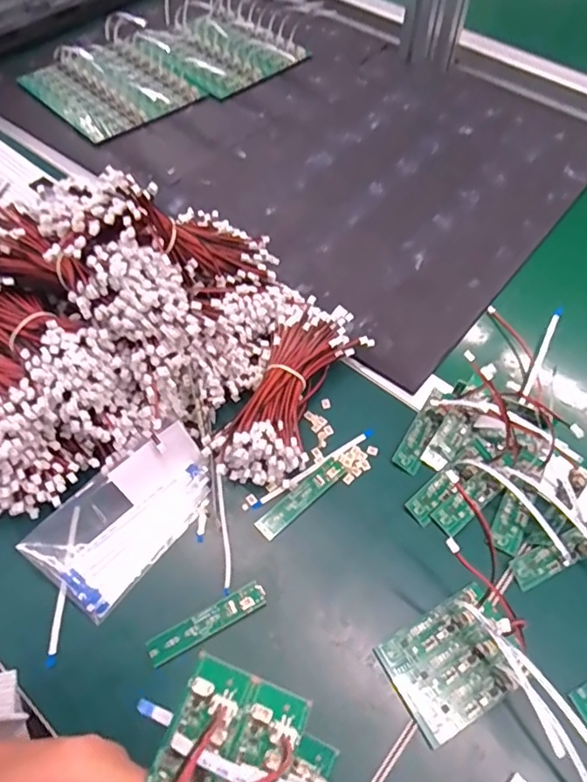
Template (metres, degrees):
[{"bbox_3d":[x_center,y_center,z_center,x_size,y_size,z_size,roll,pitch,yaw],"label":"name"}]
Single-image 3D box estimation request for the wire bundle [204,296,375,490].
[{"bbox_3d":[-0.001,-0.001,0.460,0.074,0.052,0.172,24,61,15],"label":"wire bundle"}]

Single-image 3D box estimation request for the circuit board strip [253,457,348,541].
[{"bbox_3d":[0.007,0.084,0.435,0.085,0.004,0.019,-36,64,-22],"label":"circuit board strip"}]

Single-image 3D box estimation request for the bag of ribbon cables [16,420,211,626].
[{"bbox_3d":[-0.123,0.089,0.411,0.077,0.034,0.135,35,62,20],"label":"bag of ribbon cables"}]

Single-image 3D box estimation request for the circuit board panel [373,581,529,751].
[{"bbox_3d":[0.109,0.181,0.368,0.086,0.012,0.066,-26,61,-17],"label":"circuit board panel"}]

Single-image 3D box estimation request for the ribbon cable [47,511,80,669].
[{"bbox_3d":[-0.167,0.141,0.396,0.006,0.007,0.107,5,75,0],"label":"ribbon cable"}]

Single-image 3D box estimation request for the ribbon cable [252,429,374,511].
[{"bbox_3d":[0.018,0.063,0.449,0.119,0.004,0.006,-29,62,-19],"label":"ribbon cable"}]

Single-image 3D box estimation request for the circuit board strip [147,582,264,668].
[{"bbox_3d":[-0.061,0.162,0.383,0.086,0.008,0.019,-25,60,-16],"label":"circuit board strip"}]

